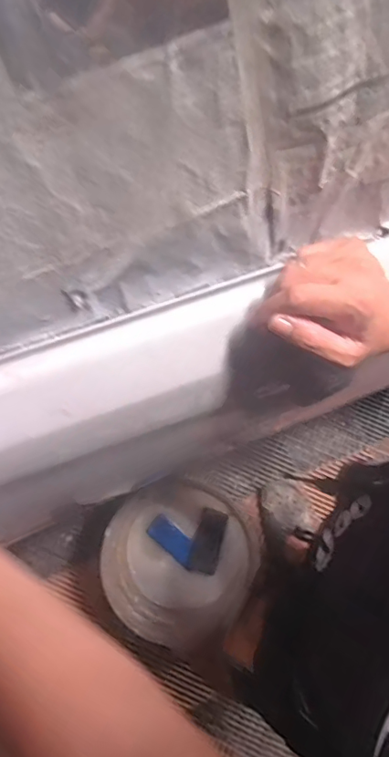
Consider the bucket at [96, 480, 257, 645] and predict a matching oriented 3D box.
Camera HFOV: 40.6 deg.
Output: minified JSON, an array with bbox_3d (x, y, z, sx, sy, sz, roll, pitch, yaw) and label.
[{"bbox_3d":[-0.045,0.403,1.186,0.295,0.256,0.282,13,79,2],"label":"bucket"}]

